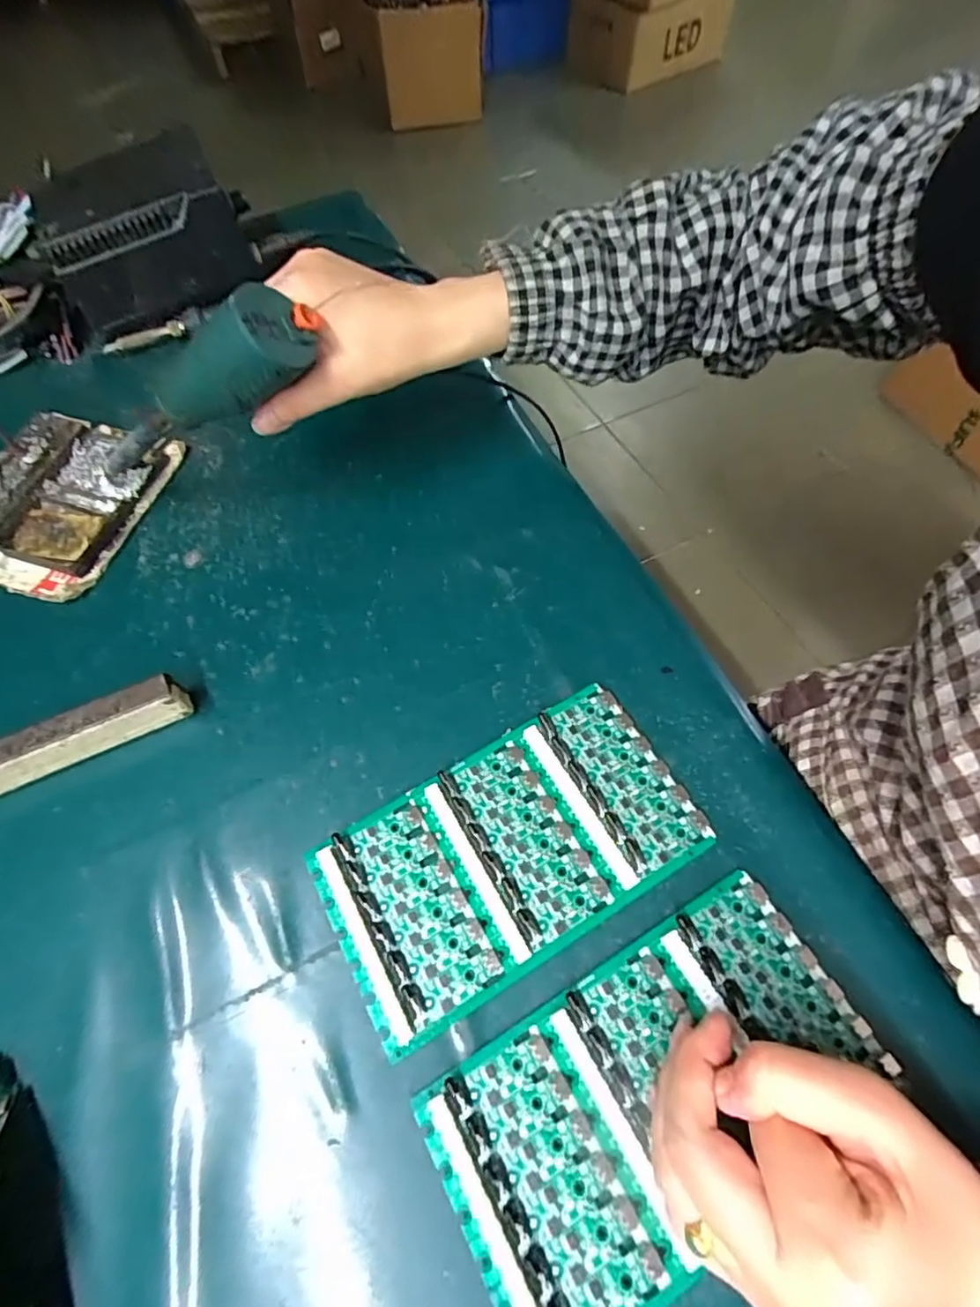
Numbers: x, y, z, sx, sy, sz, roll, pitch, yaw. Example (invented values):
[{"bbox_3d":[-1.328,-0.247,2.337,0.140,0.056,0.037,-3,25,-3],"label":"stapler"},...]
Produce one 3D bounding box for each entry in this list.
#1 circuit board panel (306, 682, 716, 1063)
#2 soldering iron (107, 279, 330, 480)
[{"bbox_3d":[0.009,0.099,0.303,0.185,0.007,0.102,-28,65,-13],"label":"circuit board panel"},{"bbox_3d":[-0.167,-0.144,0.322,0.163,0.038,0.033,-16,58,29],"label":"soldering iron"}]

